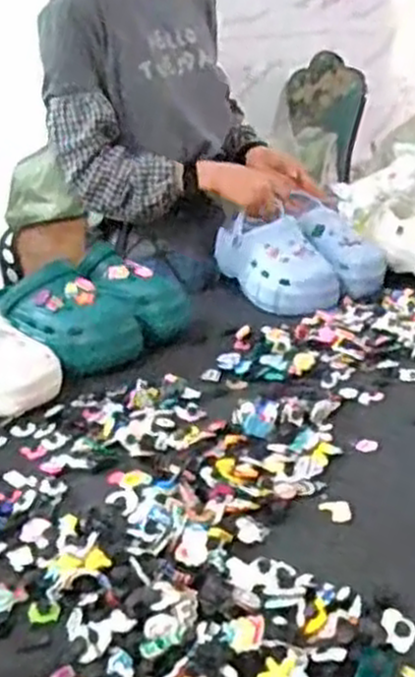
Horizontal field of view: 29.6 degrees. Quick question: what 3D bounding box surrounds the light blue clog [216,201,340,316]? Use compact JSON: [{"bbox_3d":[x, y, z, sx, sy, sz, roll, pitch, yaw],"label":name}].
[{"bbox_3d":[0.100,-0.123,1.237,0.102,0.094,0.260,-16,39,-29],"label":"light blue clog"}]

